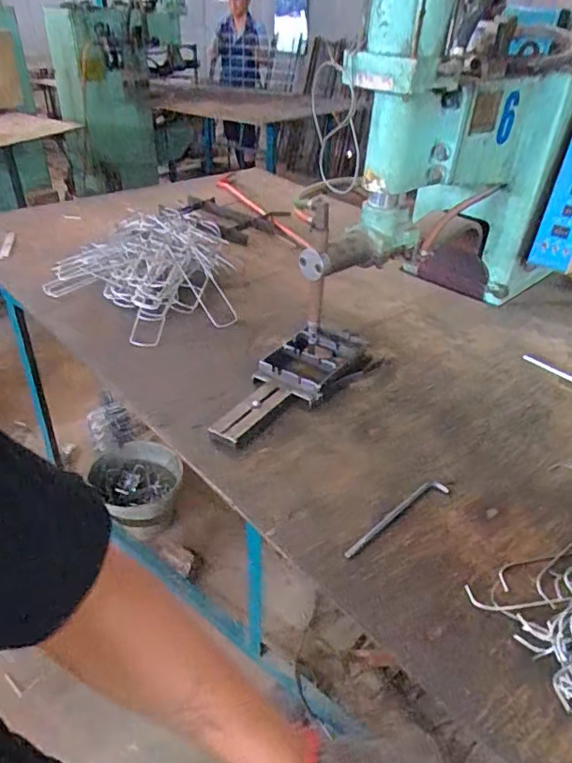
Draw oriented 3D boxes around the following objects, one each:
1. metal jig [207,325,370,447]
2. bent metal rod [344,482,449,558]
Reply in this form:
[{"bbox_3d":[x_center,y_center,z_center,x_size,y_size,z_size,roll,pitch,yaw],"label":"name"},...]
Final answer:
[{"bbox_3d":[0.007,-0.010,1.061,0.149,0.044,0.421,22,40,25],"label":"metal jig"},{"bbox_3d":[0.166,0.205,0.806,0.206,0.021,0.030,-22,43,-30],"label":"bent metal rod"}]

